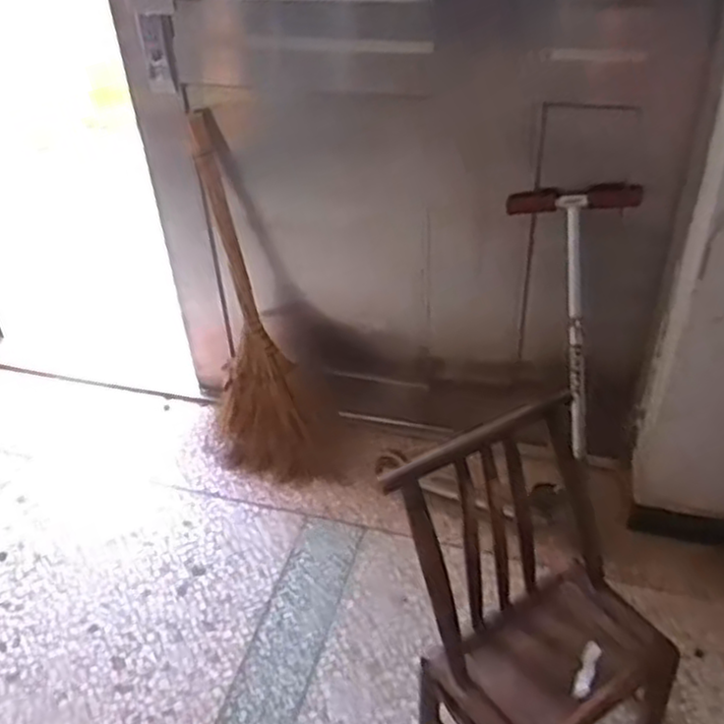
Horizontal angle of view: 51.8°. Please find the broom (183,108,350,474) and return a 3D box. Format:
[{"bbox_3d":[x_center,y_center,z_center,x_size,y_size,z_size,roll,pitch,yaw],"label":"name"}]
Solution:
[{"bbox_3d":[-0.299,-0.141,1.907,0.329,0.938,0.223,-22,21,-23],"label":"broom"}]

